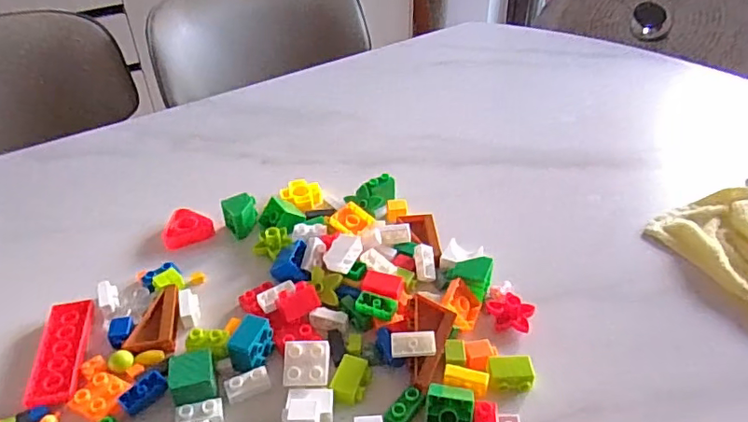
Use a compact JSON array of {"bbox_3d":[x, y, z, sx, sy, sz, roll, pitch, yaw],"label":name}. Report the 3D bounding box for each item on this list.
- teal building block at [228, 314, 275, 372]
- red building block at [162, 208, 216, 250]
[{"bbox_3d":[-0.094,0.103,0.414,0.027,0.028,0.034,13,40,17],"label":"teal building block"},{"bbox_3d":[-0.189,0.016,0.546,0.049,0.017,0.040,-18,41,-21],"label":"red building block"}]

